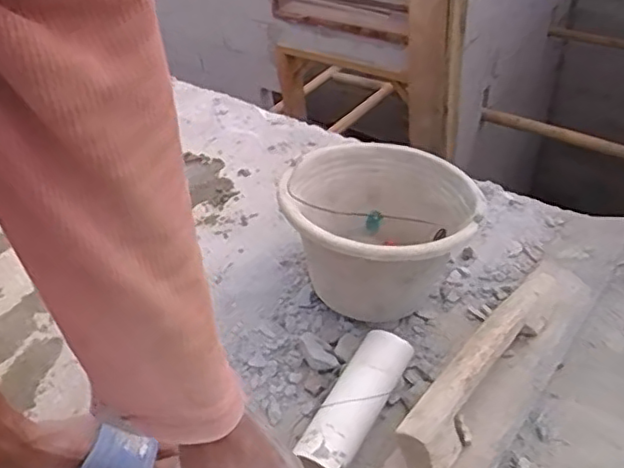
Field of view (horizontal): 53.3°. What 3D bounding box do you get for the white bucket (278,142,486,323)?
[{"bbox_3d":[0.090,-0.012,0.820,0.233,0.146,0.238,-3,43,3],"label":"white bucket"}]

